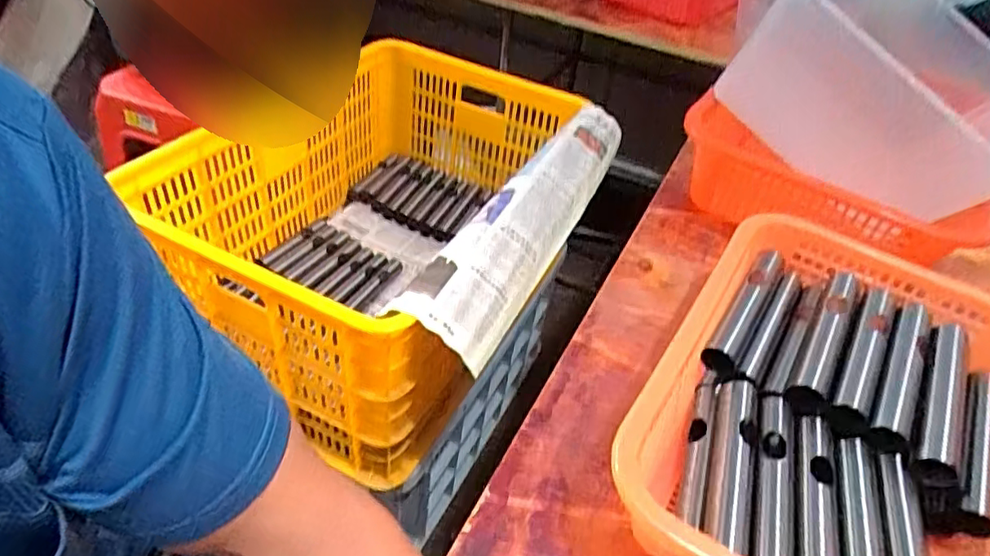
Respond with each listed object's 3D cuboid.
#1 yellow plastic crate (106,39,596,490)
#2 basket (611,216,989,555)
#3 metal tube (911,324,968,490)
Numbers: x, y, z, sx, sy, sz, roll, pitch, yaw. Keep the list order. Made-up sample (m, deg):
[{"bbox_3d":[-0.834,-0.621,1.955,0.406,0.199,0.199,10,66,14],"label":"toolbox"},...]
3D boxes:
[{"bbox_3d":[-0.165,-0.113,0.955,0.424,0.288,0.718,19,45,12],"label":"yellow plastic crate"},{"bbox_3d":[0.244,0.110,0.427,0.246,0.093,0.337,27,47,20],"label":"basket"},{"bbox_3d":[0.326,0.087,0.438,0.029,0.030,0.155,28,47,20],"label":"metal tube"}]

